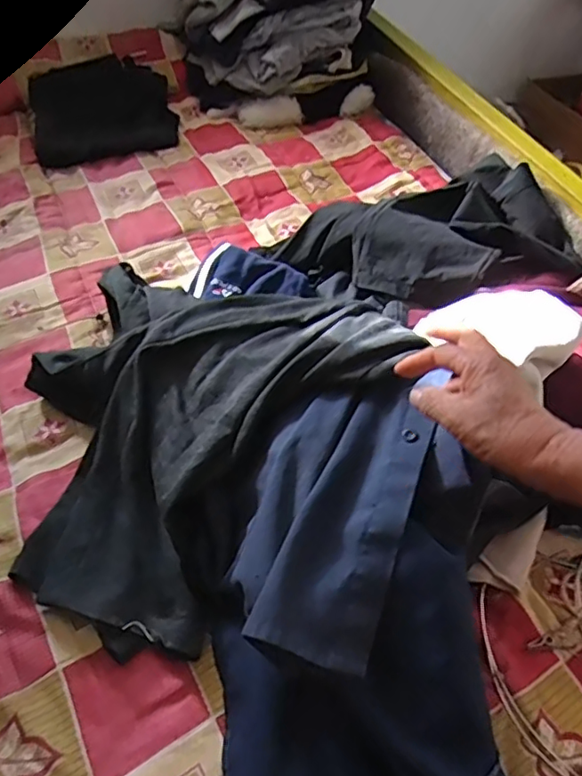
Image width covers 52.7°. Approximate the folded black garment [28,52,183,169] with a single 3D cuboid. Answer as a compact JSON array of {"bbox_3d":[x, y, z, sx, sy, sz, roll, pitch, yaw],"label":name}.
[{"bbox_3d":[-0.344,-0.514,1.069,0.249,0.058,0.259,-15,54,-11],"label":"folded black garment"}]

